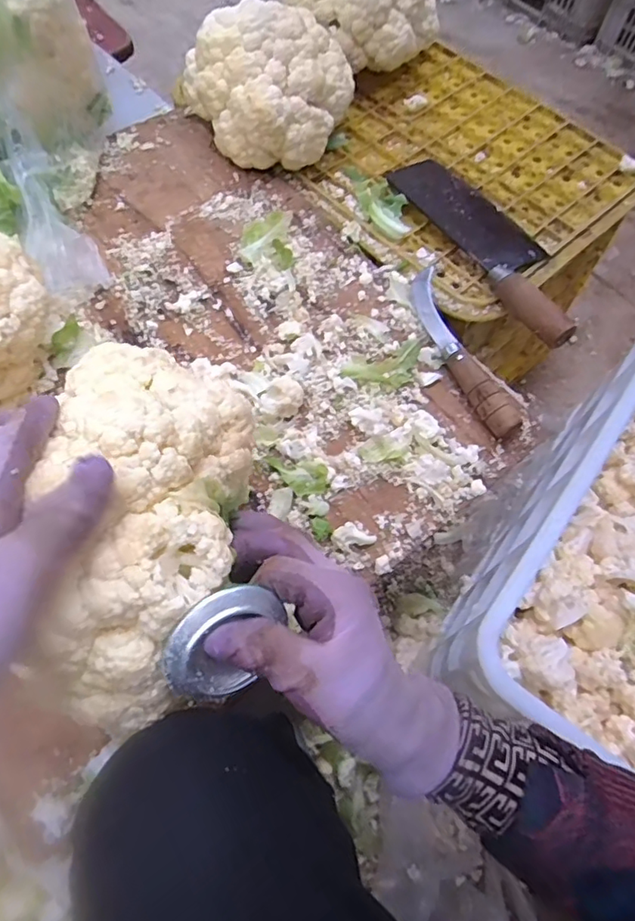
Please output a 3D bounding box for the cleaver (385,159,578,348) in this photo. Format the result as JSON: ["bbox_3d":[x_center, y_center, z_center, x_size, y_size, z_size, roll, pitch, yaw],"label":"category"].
[{"bbox_3d":[0.177,-0.224,0.558,0.093,0.036,0.274,-26,69,-15],"label":"cleaver"}]

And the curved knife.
[{"bbox_3d":[0.126,-0.101,0.503,0.032,0.028,0.186,-15,67,-10],"label":"curved knife"}]

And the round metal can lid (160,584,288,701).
[{"bbox_3d":[-0.047,0.087,0.268,0.010,0.053,0.057,31,94,52],"label":"round metal can lid"}]

